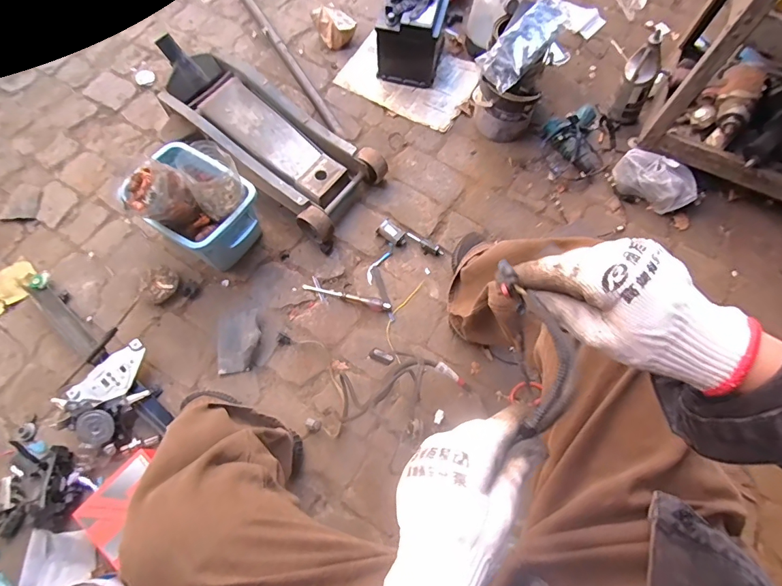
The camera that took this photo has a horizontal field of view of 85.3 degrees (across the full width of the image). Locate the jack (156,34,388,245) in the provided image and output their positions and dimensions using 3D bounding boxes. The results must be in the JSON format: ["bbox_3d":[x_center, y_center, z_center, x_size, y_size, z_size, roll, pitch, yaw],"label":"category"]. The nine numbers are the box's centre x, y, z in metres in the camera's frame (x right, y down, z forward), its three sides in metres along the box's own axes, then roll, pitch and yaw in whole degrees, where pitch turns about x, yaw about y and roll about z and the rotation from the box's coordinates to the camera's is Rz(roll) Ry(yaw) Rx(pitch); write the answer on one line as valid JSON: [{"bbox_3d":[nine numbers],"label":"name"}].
[{"bbox_3d":[-0.300,-0.400,1.057,0.578,0.158,0.256,39,74,12],"label":"jack"}]

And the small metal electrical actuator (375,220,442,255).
[{"bbox_3d":[0.047,-0.127,1.034,0.163,0.033,0.046,24,70,7],"label":"small metal electrical actuator"}]

